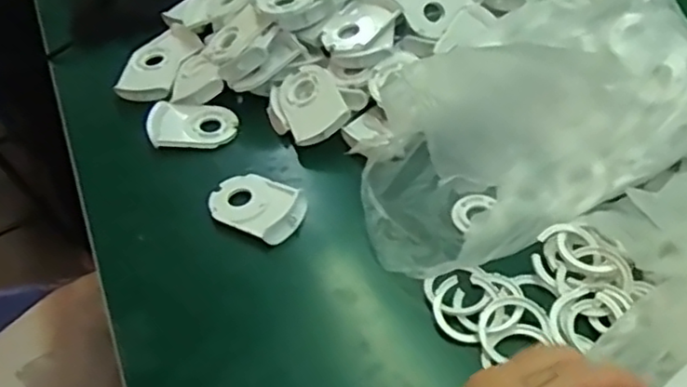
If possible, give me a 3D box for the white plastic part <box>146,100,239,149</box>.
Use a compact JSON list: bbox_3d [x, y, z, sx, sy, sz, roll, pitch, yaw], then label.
[{"bbox_3d":[-0.147,-0.070,0.638,0.083,0.017,0.055,-9,49,-2],"label":"white plastic part"}]

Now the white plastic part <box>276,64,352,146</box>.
[{"bbox_3d":[-0.031,-0.086,0.619,0.058,0.016,0.082,-35,56,8],"label":"white plastic part"}]

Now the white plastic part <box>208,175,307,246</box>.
[{"bbox_3d":[-0.074,0.009,0.563,0.083,0.021,0.058,23,55,24],"label":"white plastic part"}]

